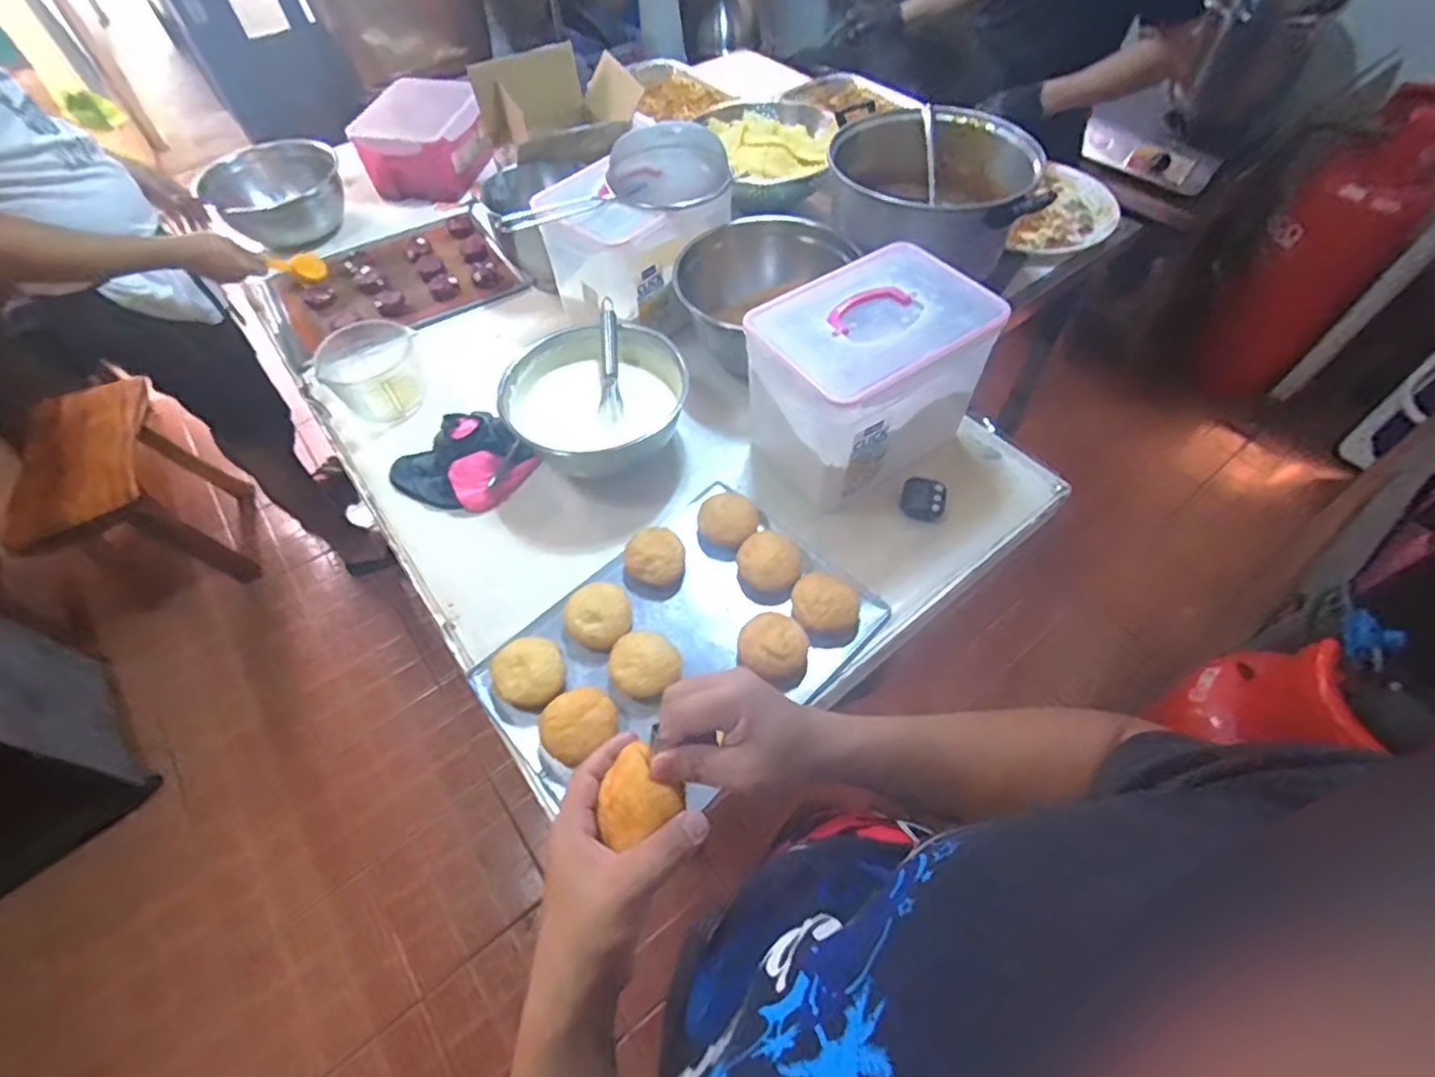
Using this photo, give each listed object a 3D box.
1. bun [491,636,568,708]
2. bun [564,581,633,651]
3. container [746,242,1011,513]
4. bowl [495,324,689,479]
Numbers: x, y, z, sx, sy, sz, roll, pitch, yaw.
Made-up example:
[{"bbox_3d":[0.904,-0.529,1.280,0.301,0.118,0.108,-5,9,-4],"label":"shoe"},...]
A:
[{"bbox_3d":[-0.234,0.170,0.771,0.086,0.047,0.082,-1,56,1],"label":"bun"},{"bbox_3d":[-0.152,0.103,0.804,0.084,0.045,0.089,-1,56,1],"label":"bun"},{"bbox_3d":[0.207,-0.230,0.893,0.279,0.238,0.220,-31,61,-18],"label":"container"},{"bbox_3d":[-0.189,-0.210,0.986,0.271,0.118,0.242,3,56,3],"label":"bowl"}]

